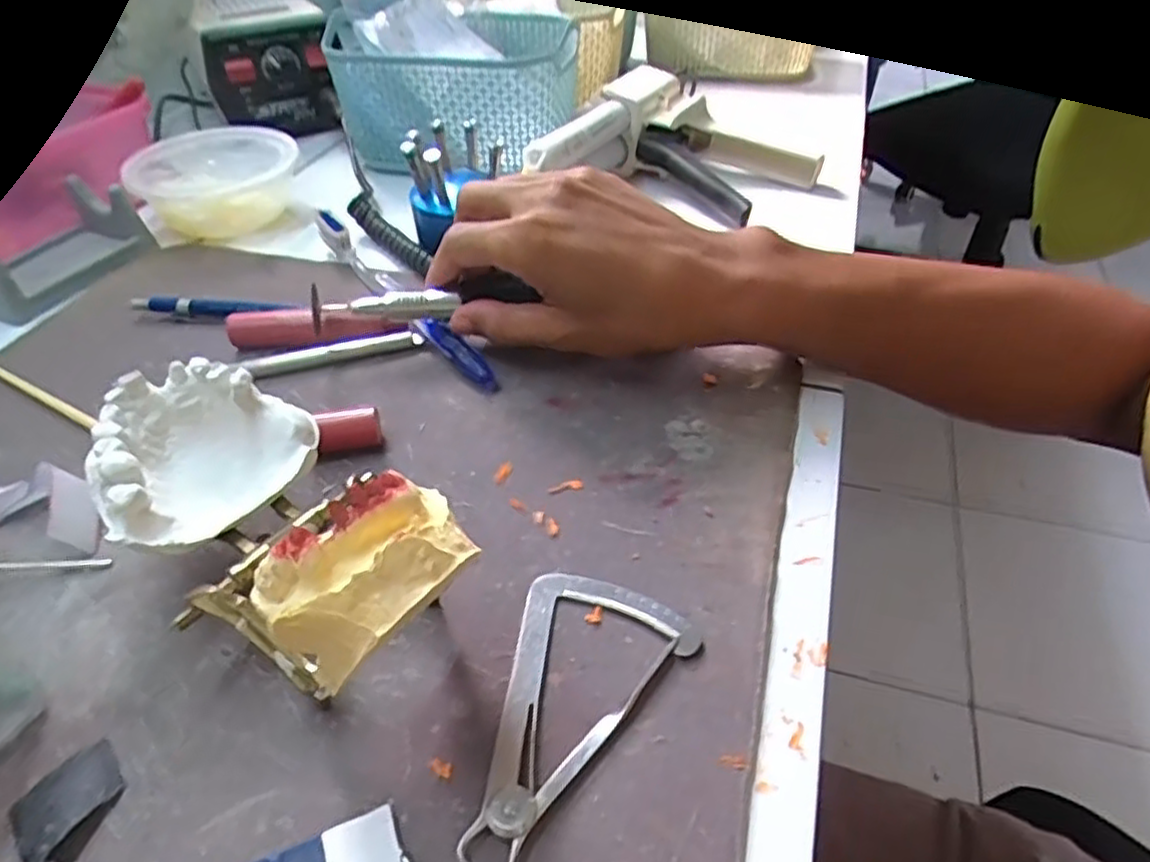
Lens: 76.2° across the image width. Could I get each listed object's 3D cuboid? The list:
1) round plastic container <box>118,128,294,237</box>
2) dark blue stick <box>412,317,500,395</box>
[{"bbox_3d":[-0.232,-0.158,0.473,0.090,0.045,0.090,-1,43,1],"label":"round plastic container"},{"bbox_3d":[-0.059,-0.040,0.354,0.009,0.016,0.062,-31,50,-28],"label":"dark blue stick"}]

